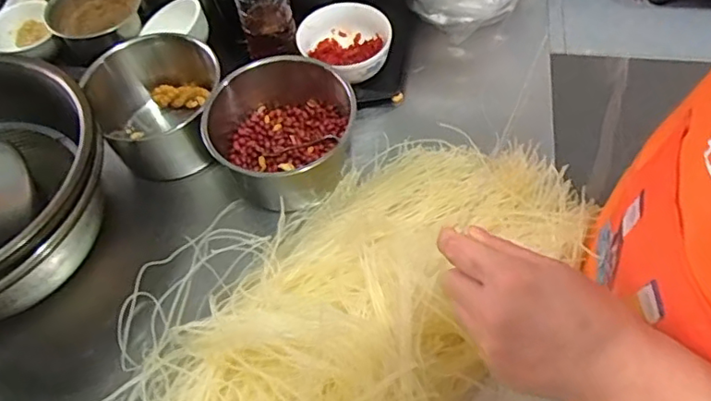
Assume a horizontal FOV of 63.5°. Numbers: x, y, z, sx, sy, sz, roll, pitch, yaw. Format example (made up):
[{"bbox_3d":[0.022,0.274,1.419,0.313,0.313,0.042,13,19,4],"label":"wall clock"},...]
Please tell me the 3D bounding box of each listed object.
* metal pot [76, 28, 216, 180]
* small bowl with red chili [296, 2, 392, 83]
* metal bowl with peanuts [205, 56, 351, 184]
[{"bbox_3d":[-0.248,-0.121,0.747,0.155,0.100,0.169,-2,57,4],"label":"metal pot"},{"bbox_3d":[-0.009,-0.211,0.788,0.115,0.050,0.120,-2,57,4],"label":"small bowl with red chili"},{"bbox_3d":[-0.084,-0.086,0.694,0.173,0.088,0.176,-2,57,4],"label":"metal bowl with peanuts"}]

